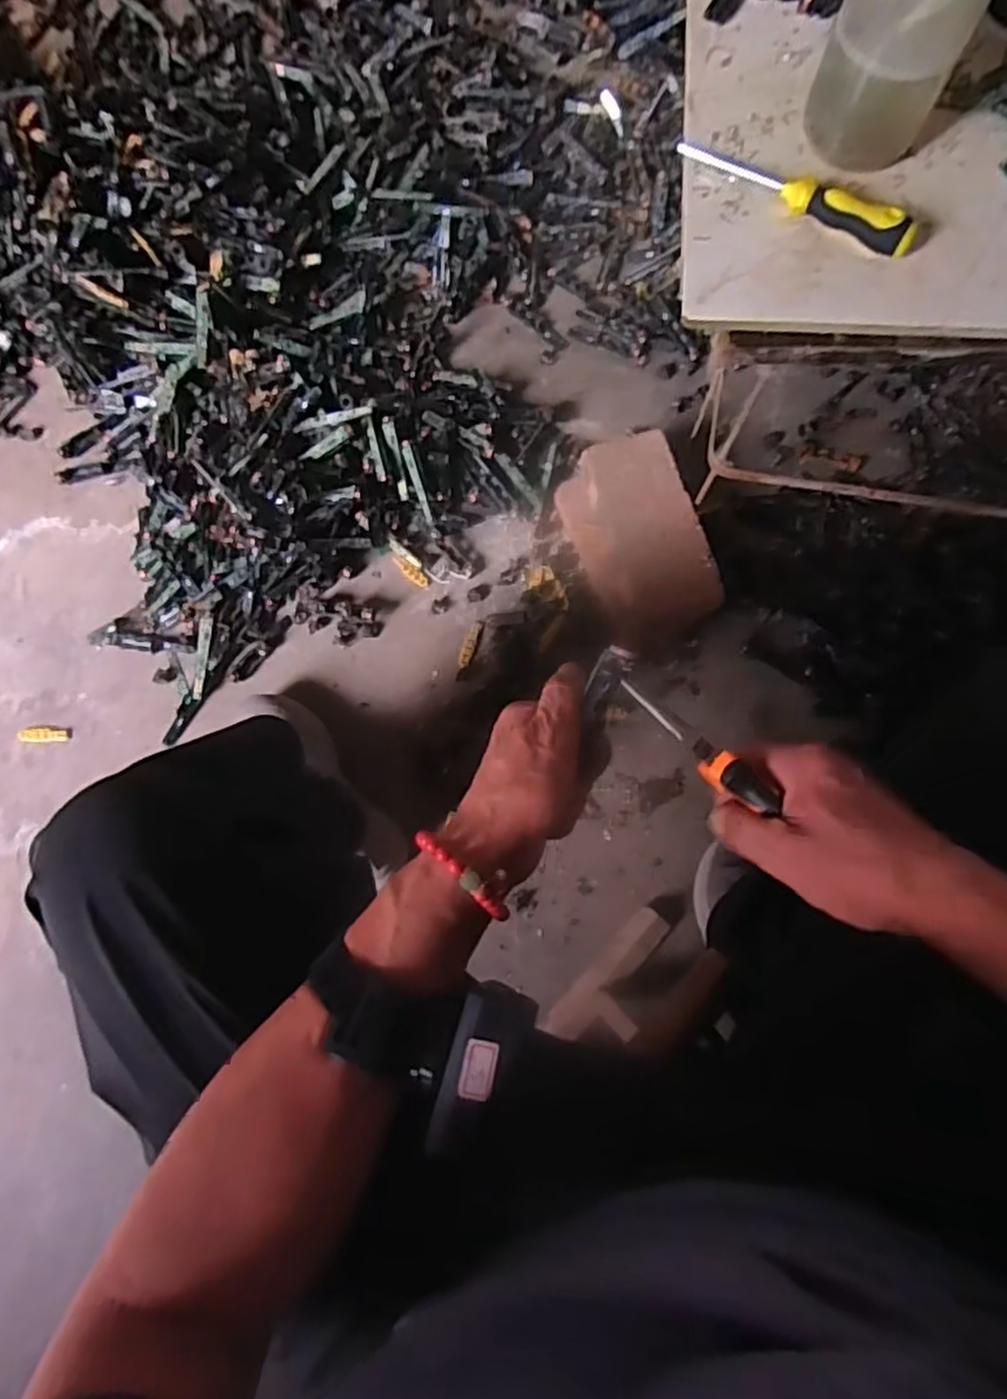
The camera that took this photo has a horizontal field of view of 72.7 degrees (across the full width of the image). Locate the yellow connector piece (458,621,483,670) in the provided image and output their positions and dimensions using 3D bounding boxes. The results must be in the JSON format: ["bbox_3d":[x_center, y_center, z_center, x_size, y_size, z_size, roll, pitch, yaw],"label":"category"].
[{"bbox_3d":[-0.042,-0.069,0.854,0.016,0.005,0.062,19,82,3],"label":"yellow connector piece"}]

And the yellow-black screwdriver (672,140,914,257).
[{"bbox_3d":[0.183,-0.321,0.430,0.157,0.025,0.020,30,79,8],"label":"yellow-black screwdriver"}]

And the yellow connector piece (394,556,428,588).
[{"bbox_3d":[-0.118,-0.164,0.876,0.053,0.010,0.016,41,83,6],"label":"yellow connector piece"}]

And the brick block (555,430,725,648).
[{"bbox_3d":[0.162,-0.186,0.819,0.128,0.089,0.233,-19,76,-3],"label":"brick block"}]

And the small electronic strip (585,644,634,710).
[{"bbox_3d":[0.054,-0.011,0.355,0.015,0.004,0.035,28,94,4],"label":"small electronic strip"}]

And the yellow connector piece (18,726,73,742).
[{"bbox_3d":[-0.562,0.043,0.839,0.056,0.014,0.018,-4,81,-1],"label":"yellow connector piece"}]

